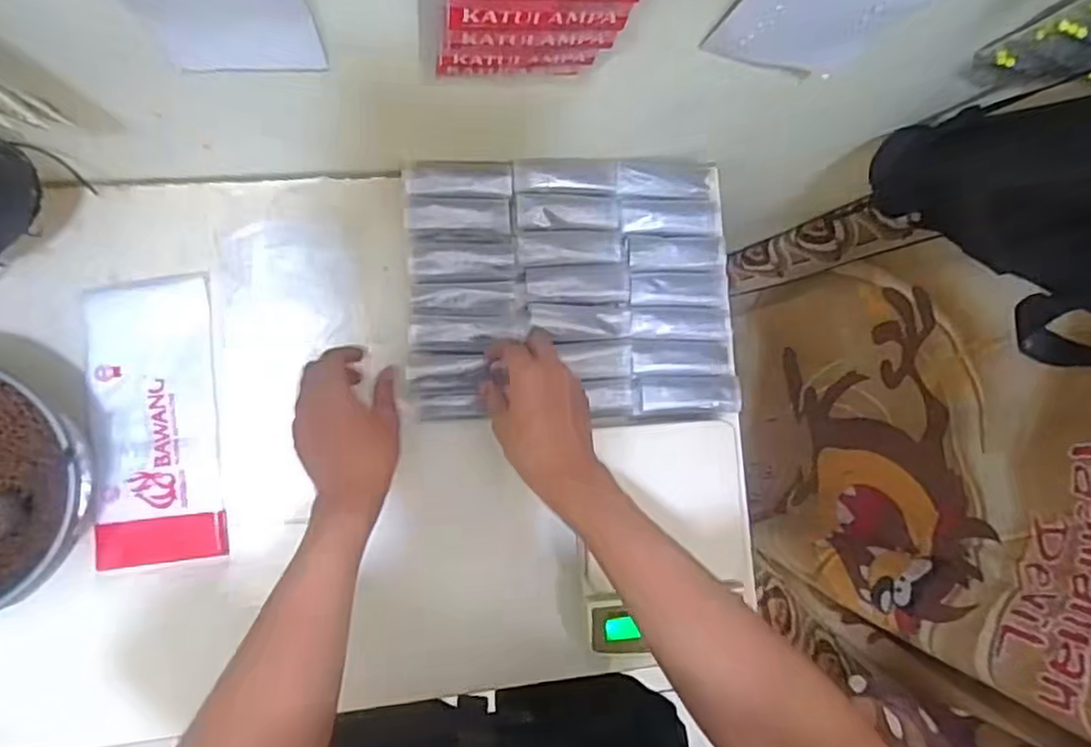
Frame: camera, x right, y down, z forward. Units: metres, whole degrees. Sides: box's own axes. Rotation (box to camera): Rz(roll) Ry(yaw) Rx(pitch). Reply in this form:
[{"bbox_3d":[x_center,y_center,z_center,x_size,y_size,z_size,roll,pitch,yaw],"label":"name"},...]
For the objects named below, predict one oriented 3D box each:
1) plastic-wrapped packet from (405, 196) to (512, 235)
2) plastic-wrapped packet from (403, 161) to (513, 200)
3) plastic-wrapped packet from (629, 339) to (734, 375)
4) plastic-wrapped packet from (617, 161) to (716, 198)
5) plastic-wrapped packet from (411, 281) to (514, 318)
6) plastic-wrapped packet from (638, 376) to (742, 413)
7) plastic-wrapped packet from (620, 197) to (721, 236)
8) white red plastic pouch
[{"bbox_3d":[-0.079,-0.147,0.644,0.095,0.009,0.033,0,88,-9],"label":"plastic-wrapped packet"},{"bbox_3d":[-0.079,-0.180,0.644,0.097,0.013,0.034,-2,88,-9],"label":"plastic-wrapped packet"},{"bbox_3d":[0.134,-0.016,0.672,0.100,0.009,0.034,0,87,-9],"label":"plastic-wrapped packet"},{"bbox_3d":[0.120,-0.191,0.686,0.100,0.009,0.037,-1,88,-9],"label":"plastic-wrapped packet"},{"bbox_3d":[-0.076,-0.068,0.648,0.094,0.005,0.032,-2,88,-9],"label":"plastic-wrapped packet"},{"bbox_3d":[0.140,0.020,0.677,0.098,0.014,0.035,-1,88,-9],"label":"plastic-wrapped packet"},{"bbox_3d":[0.123,-0.153,0.679,0.100,0.007,0.037,0,87,-9],"label":"plastic-wrapped packet"},{"bbox_3d":[-0.346,0.043,0.618,0.102,0.006,0.249,-4,88,-9],"label":"white red plastic pouch"}]

